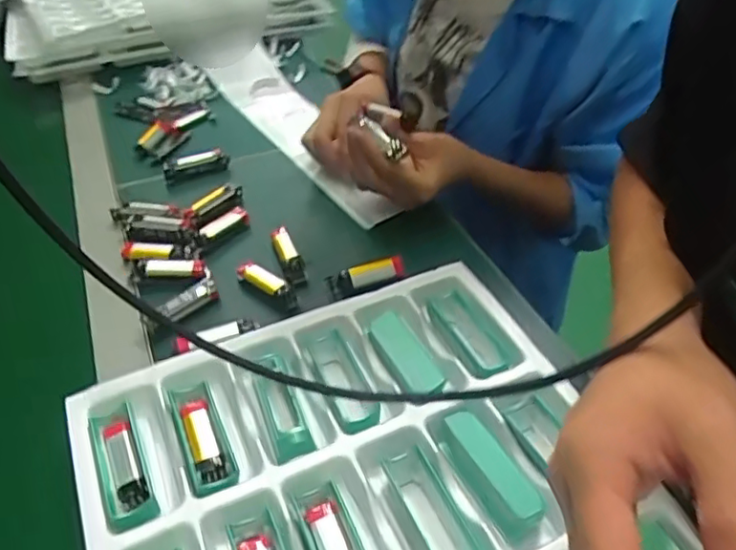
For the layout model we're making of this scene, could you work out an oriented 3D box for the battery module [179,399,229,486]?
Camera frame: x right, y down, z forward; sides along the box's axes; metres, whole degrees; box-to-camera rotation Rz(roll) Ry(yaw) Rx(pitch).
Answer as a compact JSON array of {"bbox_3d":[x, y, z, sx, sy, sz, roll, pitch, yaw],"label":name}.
[{"bbox_3d":[-0.109,0.109,0.406,0.018,0.011,0.061,-17,44,-17],"label":"battery module"}]

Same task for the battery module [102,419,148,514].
[{"bbox_3d":[-0.154,0.120,0.392,0.017,0.012,0.062,-19,45,-19],"label":"battery module"}]

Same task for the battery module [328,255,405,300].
[{"bbox_3d":[-0.001,0.001,0.526,0.068,0.019,0.013,-16,44,-17],"label":"battery module"}]

